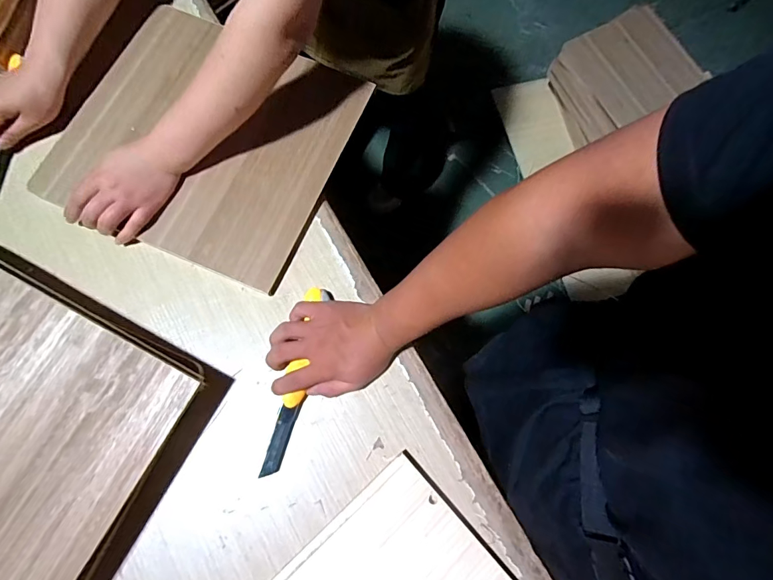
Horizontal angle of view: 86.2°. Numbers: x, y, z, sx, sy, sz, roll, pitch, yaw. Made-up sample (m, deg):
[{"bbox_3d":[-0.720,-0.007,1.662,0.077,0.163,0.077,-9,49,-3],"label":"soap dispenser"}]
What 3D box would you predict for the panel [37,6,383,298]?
[{"bbox_3d":[-0.249,-0.216,0.582,0.351,0.032,0.341,23,75,5],"label":"panel"}]

